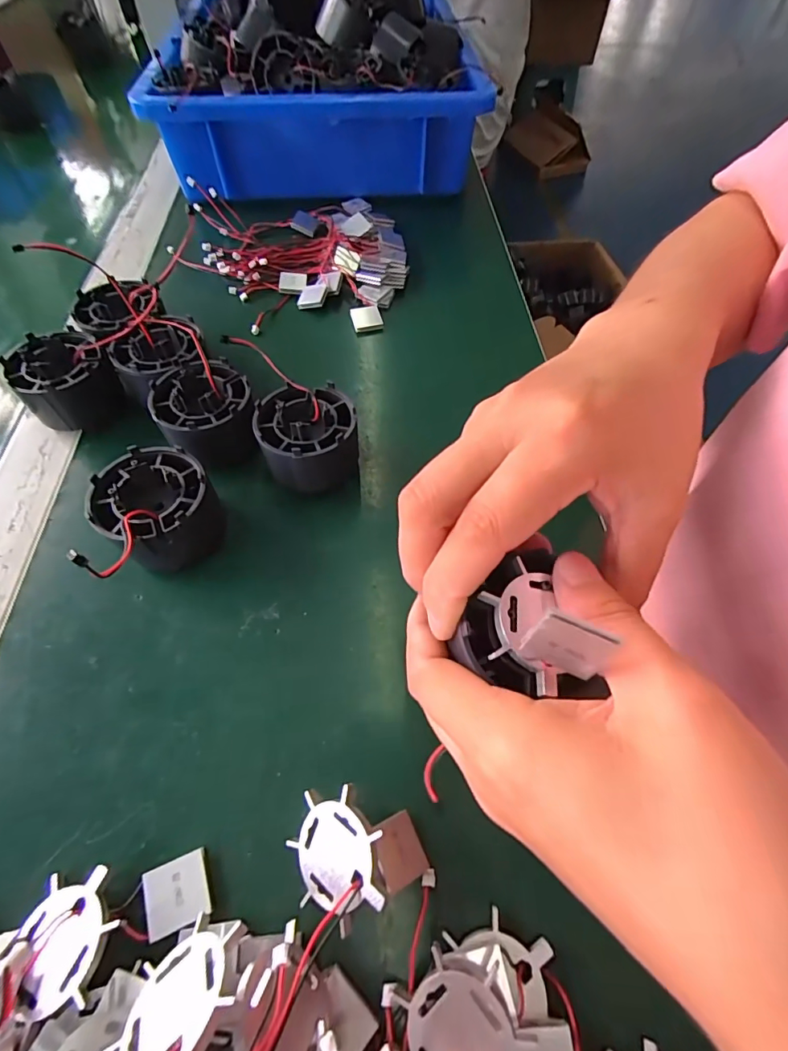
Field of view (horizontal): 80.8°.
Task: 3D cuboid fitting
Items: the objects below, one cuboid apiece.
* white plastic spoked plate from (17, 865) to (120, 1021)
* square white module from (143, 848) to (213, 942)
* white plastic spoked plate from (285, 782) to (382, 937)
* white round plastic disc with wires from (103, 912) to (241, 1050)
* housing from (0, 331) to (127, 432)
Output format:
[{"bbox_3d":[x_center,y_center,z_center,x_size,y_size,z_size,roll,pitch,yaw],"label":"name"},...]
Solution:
[{"bbox_3d":[-0.108,0.135,0.151,0.032,0.004,0.035,-14,48,6],"label":"white plastic spoked plate"},{"bbox_3d":[-0.077,0.130,0.164,0.021,0.005,0.020,-19,61,-12],"label":"square white module"},{"bbox_3d":[-0.021,0.113,0.159,0.038,0.005,0.038,-11,69,32],"label":"white plastic spoked plate"},{"bbox_3d":[-0.060,0.131,0.129,0.039,0.005,0.035,-21,22,29],"label":"white round plastic disc with wires"},{"bbox_3d":[-0.189,-0.080,0.271,0.048,0.041,0.049,0,59,0],"label":"housing"}]

